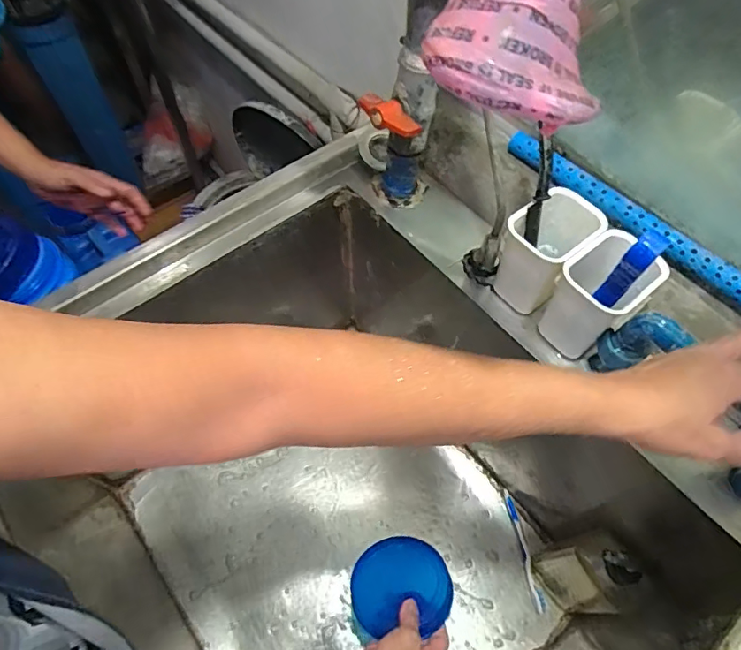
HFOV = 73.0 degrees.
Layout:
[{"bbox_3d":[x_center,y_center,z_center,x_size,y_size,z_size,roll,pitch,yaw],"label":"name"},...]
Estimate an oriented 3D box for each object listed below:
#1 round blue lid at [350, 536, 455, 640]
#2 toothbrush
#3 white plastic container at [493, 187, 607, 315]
[{"bbox_3d":[0.038,0.314,0.611,0.118,0.012,0.108,-7,39,5],"label":"round blue lid"},{"bbox_3d":[0.241,0.355,0.794,0.016,0.011,0.177,-10,61,-6],"label":"toothbrush"},{"bbox_3d":[0.185,-0.073,0.540,0.088,0.122,0.073,-37,67,-19],"label":"white plastic container"}]

